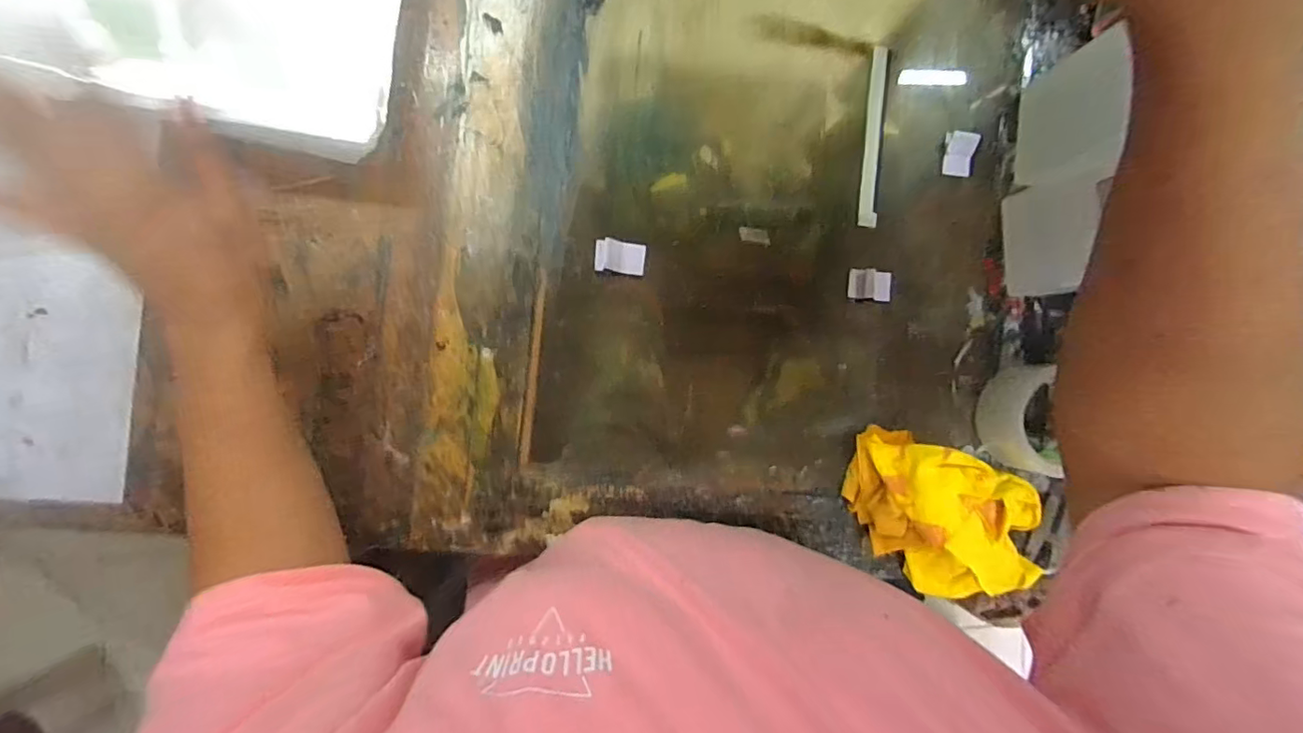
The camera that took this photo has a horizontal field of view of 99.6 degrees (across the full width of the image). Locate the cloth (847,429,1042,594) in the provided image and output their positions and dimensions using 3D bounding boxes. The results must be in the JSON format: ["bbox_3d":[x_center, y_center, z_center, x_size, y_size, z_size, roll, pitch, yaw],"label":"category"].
[{"bbox_3d":[0.261,0.140,0.493,0.184,0.046,0.123,22,88,-6],"label":"cloth"}]

